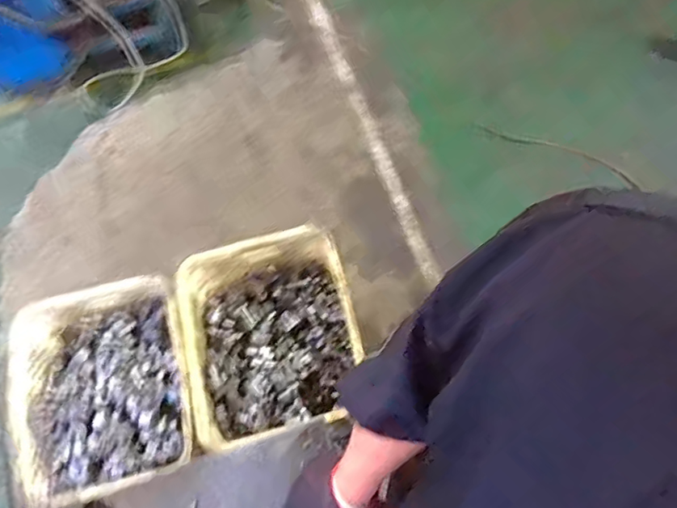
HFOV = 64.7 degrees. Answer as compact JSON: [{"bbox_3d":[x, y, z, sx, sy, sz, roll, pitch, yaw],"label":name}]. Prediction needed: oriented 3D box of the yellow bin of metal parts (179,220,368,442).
[{"bbox_3d":[-0.146,0.158,1.167,0.348,0.163,0.380,-15,68,-2],"label":"yellow bin of metal parts"}]

